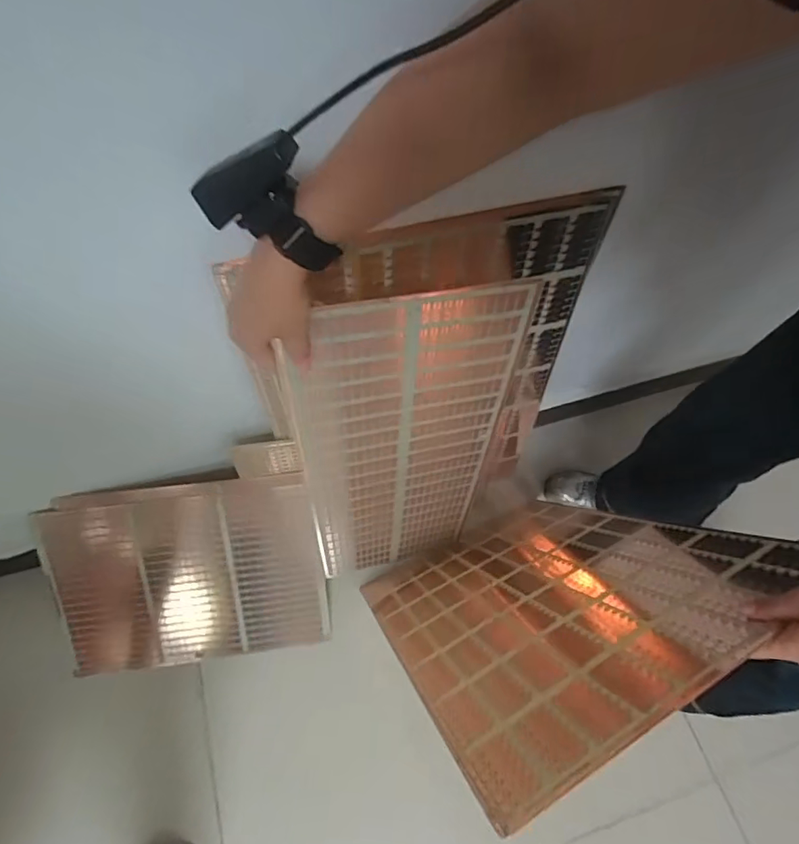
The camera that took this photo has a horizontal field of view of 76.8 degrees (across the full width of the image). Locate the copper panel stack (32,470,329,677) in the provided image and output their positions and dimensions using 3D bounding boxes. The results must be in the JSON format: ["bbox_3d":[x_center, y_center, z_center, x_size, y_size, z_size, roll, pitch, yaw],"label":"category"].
[{"bbox_3d":[-0.353,0.257,0.853,0.425,0.025,0.335,-8,104,-7],"label":"copper panel stack"}]

